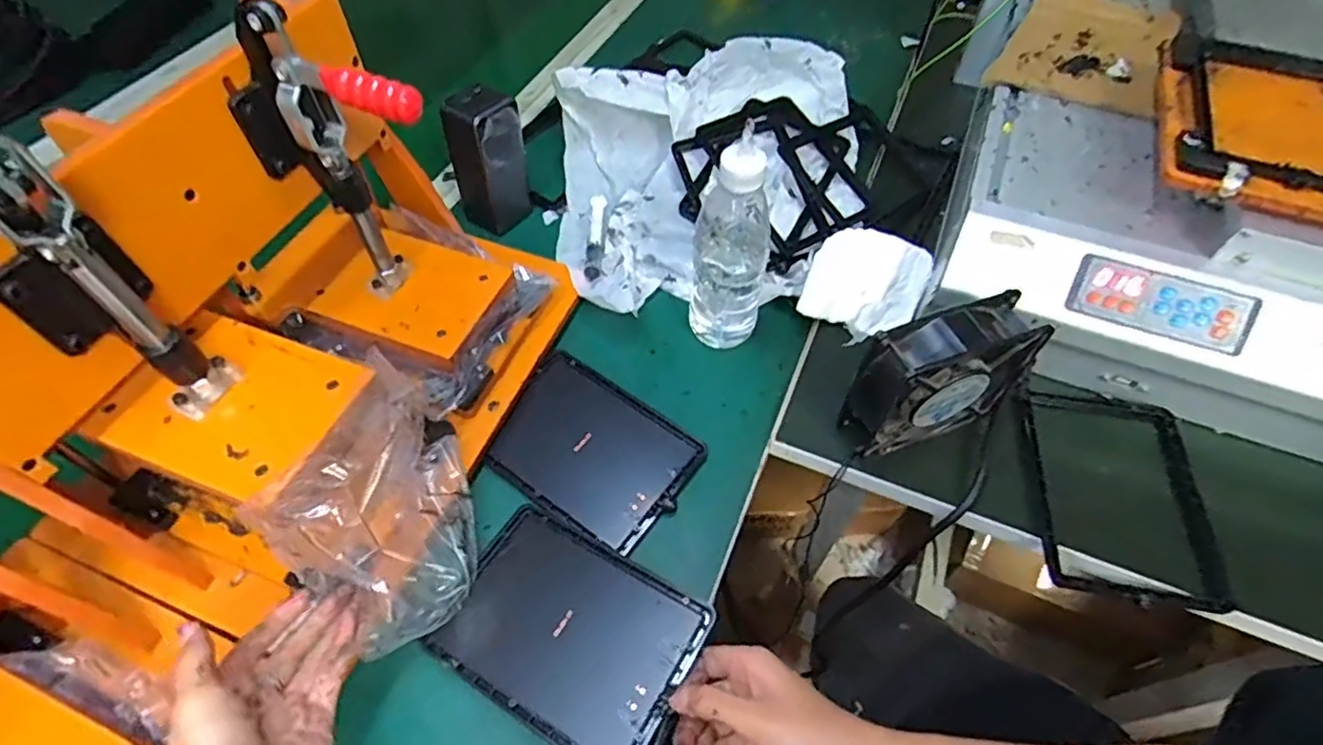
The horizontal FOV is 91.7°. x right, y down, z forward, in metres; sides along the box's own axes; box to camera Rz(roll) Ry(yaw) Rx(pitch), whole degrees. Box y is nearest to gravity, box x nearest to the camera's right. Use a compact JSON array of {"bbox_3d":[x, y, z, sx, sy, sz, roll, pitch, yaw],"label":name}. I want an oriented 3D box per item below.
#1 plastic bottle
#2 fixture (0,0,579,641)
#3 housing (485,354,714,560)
[{"bbox_3d":[0.058,-0.104,0.518,0.064,0.188,0.063,8,55,5],"label":"plastic bottle"},{"bbox_3d":[-0.240,-0.048,0.423,0.222,0.273,0.350,18,56,11],"label":"fixture"},{"bbox_3d":[-0.057,0.061,0.514,0.156,0.010,0.116,31,60,19],"label":"housing"}]

